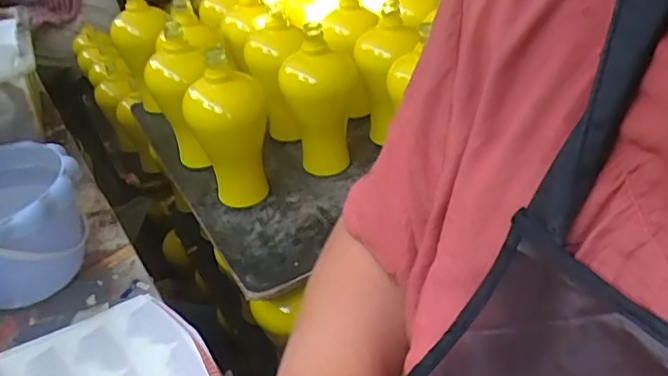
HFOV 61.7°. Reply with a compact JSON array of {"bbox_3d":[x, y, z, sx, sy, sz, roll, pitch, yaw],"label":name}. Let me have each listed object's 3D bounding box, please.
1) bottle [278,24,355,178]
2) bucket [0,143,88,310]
[{"bbox_3d":[-0.017,-0.109,0.774,0.103,0.203,0.084,-5,34,-1],"label":"bottle"},{"bbox_3d":[-0.321,0.043,0.549,0.153,0.115,0.165,-32,44,-32],"label":"bucket"}]

